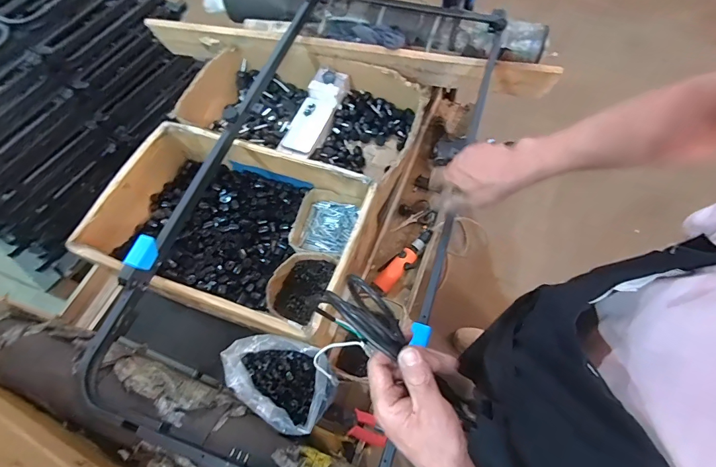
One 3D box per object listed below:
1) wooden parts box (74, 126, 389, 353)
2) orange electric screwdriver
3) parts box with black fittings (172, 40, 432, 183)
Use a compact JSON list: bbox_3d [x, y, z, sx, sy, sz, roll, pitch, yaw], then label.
[{"bbox_3d":[-0.256,-0.008,0.808,0.522,0.152,0.345,16,65,11],"label":"wooden parts box"},{"bbox_3d":[0.102,0.067,0.888,0.198,0.039,0.061,-39,68,-16],"label":"orange electric screwdriver"},{"bbox_3d":[-0.146,-0.337,1.007,0.625,0.143,0.295,16,65,10],"label":"parts box with black fittings"}]

